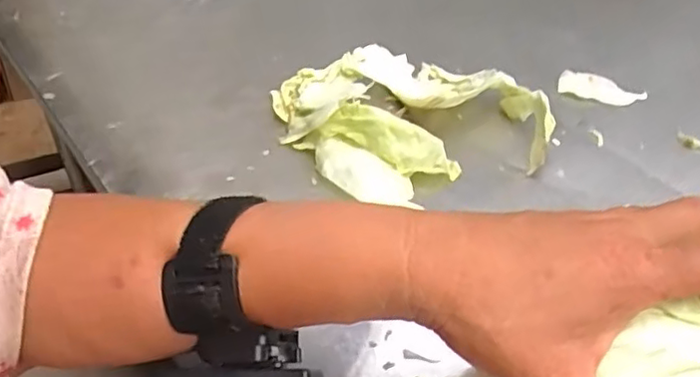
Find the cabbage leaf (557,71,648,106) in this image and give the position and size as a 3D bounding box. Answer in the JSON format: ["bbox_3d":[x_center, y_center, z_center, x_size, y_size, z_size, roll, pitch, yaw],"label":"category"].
[{"bbox_3d":[0.239,-0.095,0.597,0.082,0.009,0.038,10,43,3],"label":"cabbage leaf"}]

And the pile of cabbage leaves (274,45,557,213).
[{"bbox_3d":[0.052,-0.066,0.512,0.203,0.042,0.163,-17,48,-24],"label":"pile of cabbage leaves"}]

